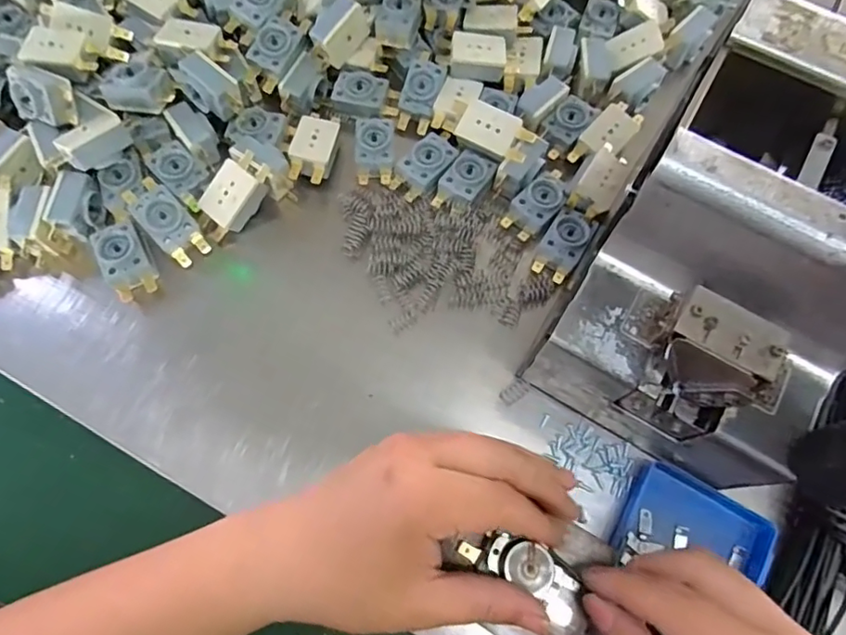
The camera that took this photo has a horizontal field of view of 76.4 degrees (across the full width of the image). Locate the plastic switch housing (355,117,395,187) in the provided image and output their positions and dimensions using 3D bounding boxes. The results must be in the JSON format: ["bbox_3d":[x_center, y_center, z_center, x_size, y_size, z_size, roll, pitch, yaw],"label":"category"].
[{"bbox_3d":[-0.032,-0.115,0.366,0.025,0.013,0.049,0,70,0],"label":"plastic switch housing"}]

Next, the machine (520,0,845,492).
[{"bbox_3d":[0.149,-0.030,0.269,0.140,0.148,0.182,30,72,10],"label":"machine"}]

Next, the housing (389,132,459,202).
[{"bbox_3d":[0.001,-0.102,0.363,0.028,0.011,0.048,40,74,13],"label":"housing"}]

